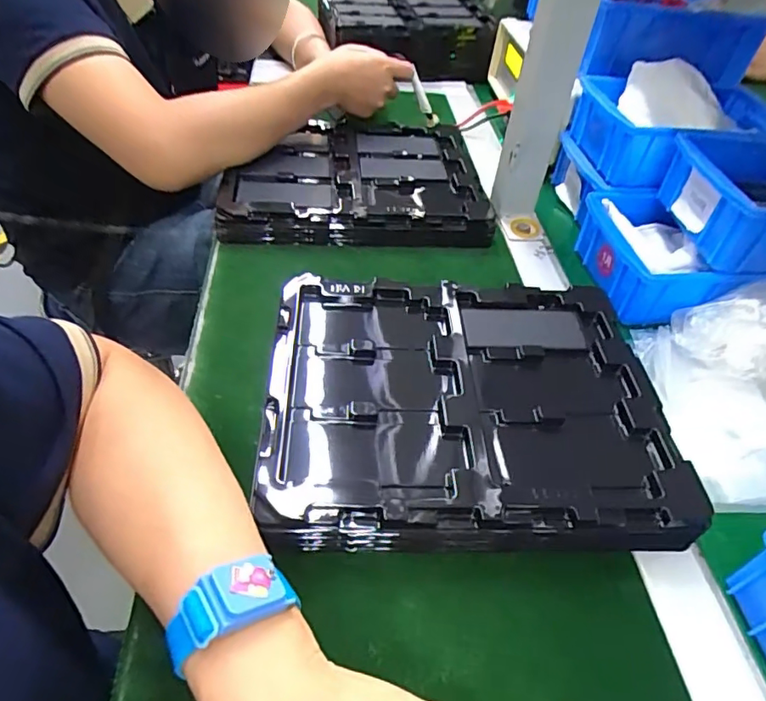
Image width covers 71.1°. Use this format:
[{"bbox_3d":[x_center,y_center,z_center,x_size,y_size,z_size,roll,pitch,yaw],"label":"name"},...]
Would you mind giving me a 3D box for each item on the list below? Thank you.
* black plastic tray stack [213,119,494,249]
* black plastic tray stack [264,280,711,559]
[{"bbox_3d":[-0.034,-0.198,0.618,0.283,0.037,0.224,-2,48,-6],"label":"black plastic tray stack"},{"bbox_3d":[0.056,0.037,0.393,0.271,0.041,0.215,0,48,-4],"label":"black plastic tray stack"}]

